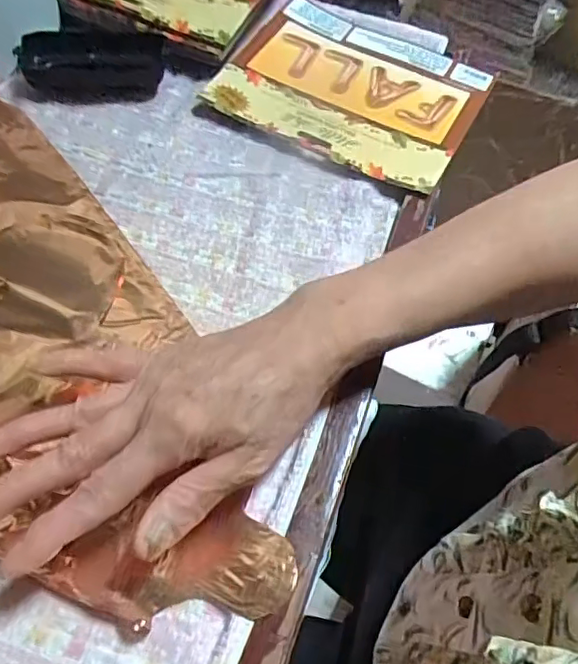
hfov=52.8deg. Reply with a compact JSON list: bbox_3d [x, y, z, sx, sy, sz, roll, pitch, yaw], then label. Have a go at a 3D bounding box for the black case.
[{"bbox_3d":[-0.155,-0.212,0.459,0.105,0.021,0.064,2,63,-2],"label":"black case"}]

